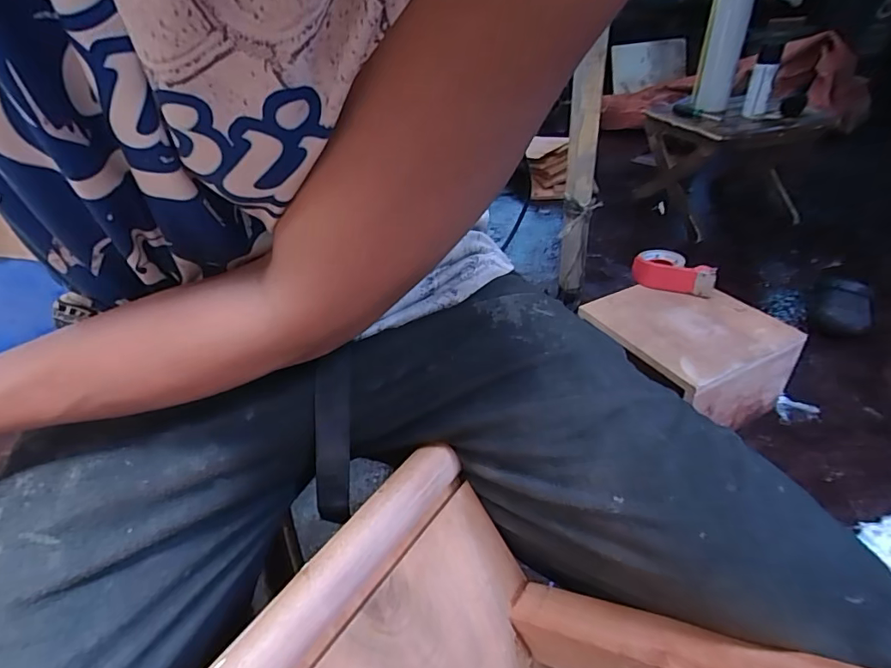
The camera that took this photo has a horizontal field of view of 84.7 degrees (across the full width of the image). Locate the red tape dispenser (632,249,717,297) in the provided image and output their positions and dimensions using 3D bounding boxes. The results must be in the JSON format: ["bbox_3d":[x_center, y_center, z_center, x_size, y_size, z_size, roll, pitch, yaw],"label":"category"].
[{"bbox_3d":[0.518,-0.146,1.106,0.175,0.056,0.112,18,41,29],"label":"red tape dispenser"}]

